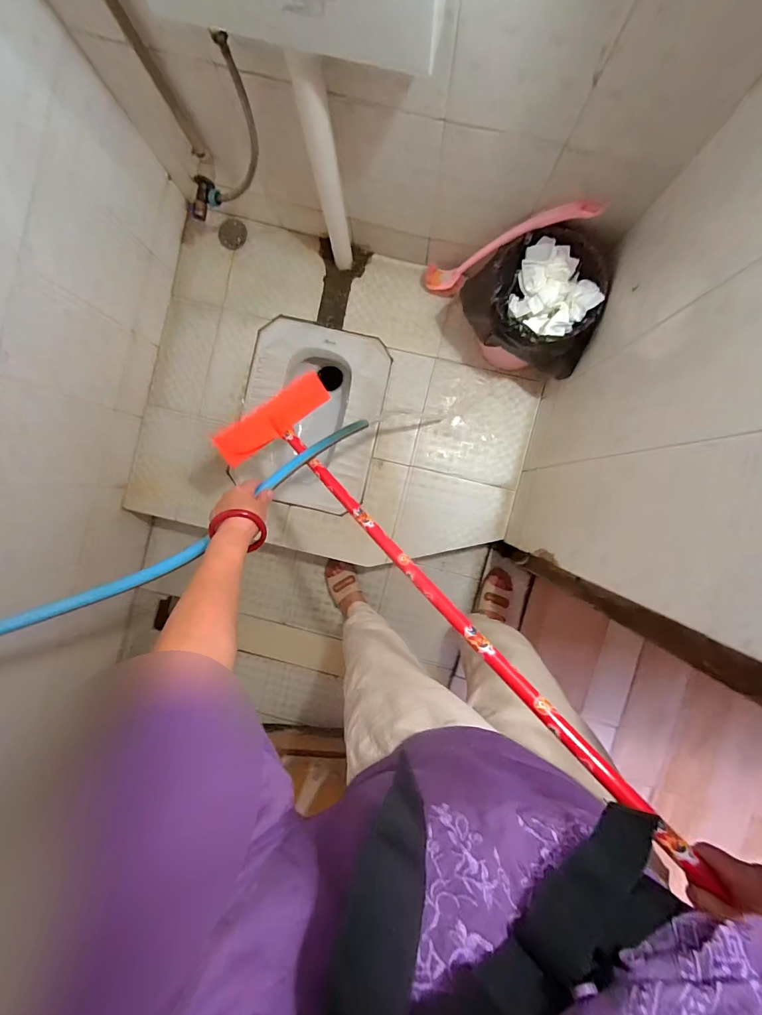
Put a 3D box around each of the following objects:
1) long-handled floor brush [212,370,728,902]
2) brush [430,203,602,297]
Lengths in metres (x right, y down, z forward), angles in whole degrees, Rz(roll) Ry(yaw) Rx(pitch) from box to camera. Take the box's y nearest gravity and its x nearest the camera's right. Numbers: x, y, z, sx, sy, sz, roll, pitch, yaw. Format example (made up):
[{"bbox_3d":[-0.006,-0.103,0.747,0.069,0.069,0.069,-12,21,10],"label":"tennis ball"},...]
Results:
[{"bbox_3d":[0.019,0.059,0.583,0.217,0.081,0.792,-46,62,3],"label":"long-handled floor brush"},{"bbox_3d":[0.278,-0.596,0.913,0.105,0.435,0.062,1,93,-38],"label":"brush"}]

